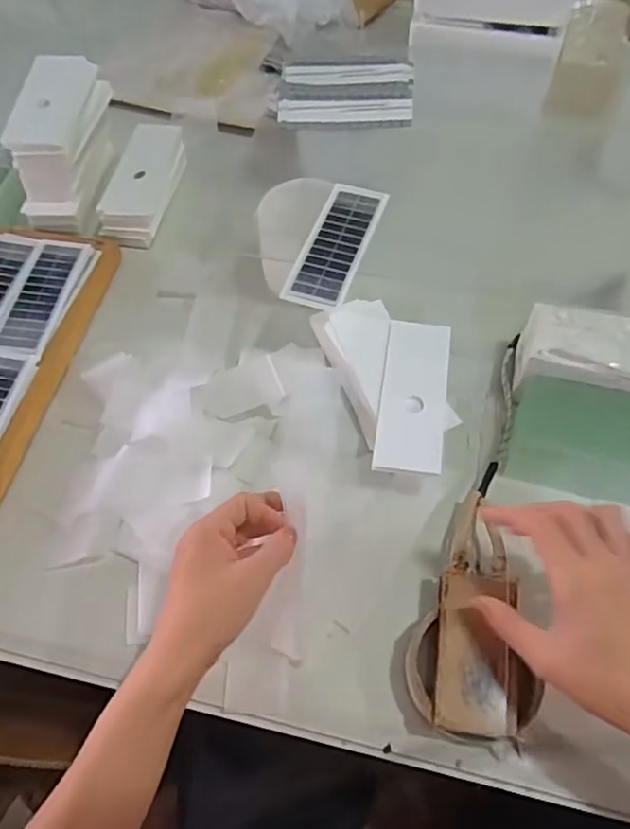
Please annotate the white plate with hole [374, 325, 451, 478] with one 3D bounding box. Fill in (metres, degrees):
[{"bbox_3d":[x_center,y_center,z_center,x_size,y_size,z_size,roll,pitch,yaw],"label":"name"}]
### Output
[{"bbox_3d":[0.083,-0.018,0.487,0.053,0.007,0.144,7,61,7],"label":"white plate with hole"}]

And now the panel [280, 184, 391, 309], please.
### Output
[{"bbox_3d":[0.020,-0.150,0.511,0.051,0.006,0.140,17,62,12],"label":"panel"}]

